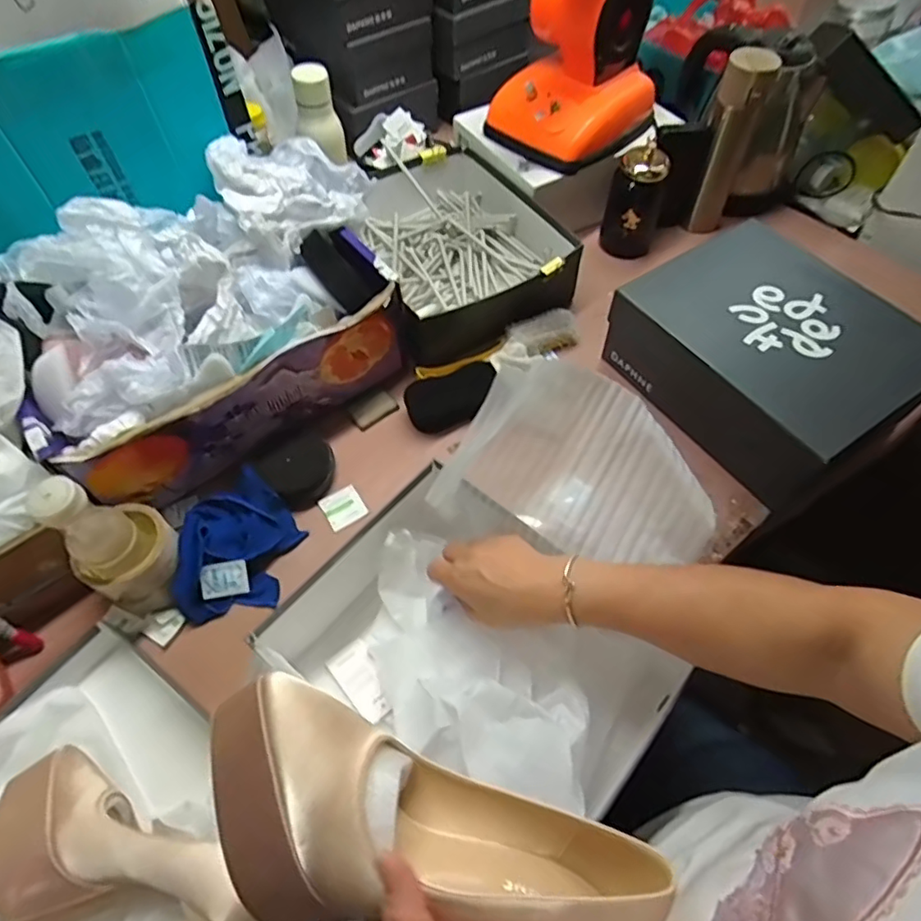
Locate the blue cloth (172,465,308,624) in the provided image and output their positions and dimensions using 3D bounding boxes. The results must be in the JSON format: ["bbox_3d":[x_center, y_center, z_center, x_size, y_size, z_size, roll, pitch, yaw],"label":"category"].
[{"bbox_3d":[-0.239,0.091,0.627,0.113,0.052,0.163,12,59,8],"label":"blue cloth"}]

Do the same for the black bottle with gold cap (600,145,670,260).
[{"bbox_3d":[0.254,-0.371,0.853,0.078,0.155,0.070,15,59,9],"label":"black bottle with gold cap"}]

